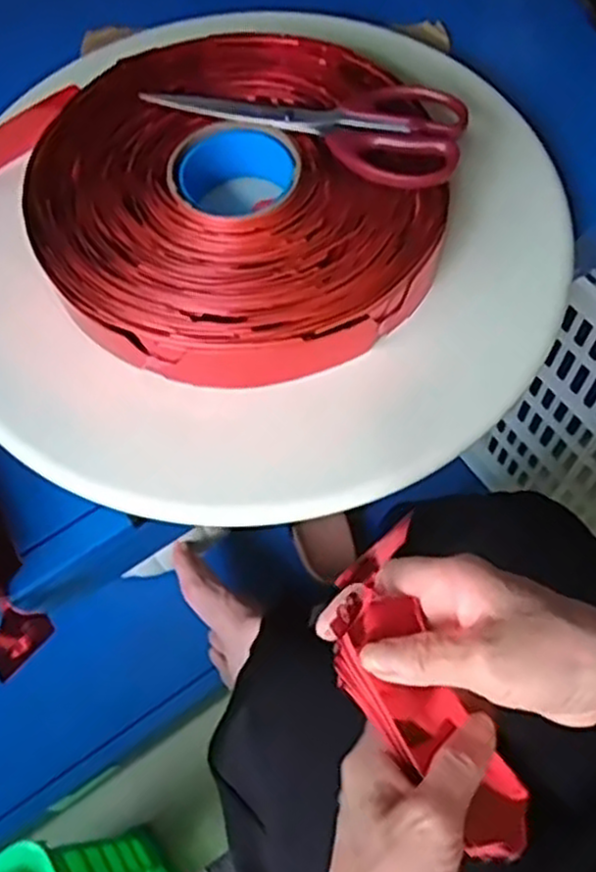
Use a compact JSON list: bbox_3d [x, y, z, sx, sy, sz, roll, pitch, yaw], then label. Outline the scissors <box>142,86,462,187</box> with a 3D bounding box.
[{"bbox_3d":[0.001,-0.197,0.478,0.199,0.013,0.075,13,65,8],"label":"scissors"}]

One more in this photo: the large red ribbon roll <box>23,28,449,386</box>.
[{"bbox_3d":[-0.044,-0.149,0.482,0.228,0.040,0.246,-1,64,2],"label":"large red ribbon roll"}]

